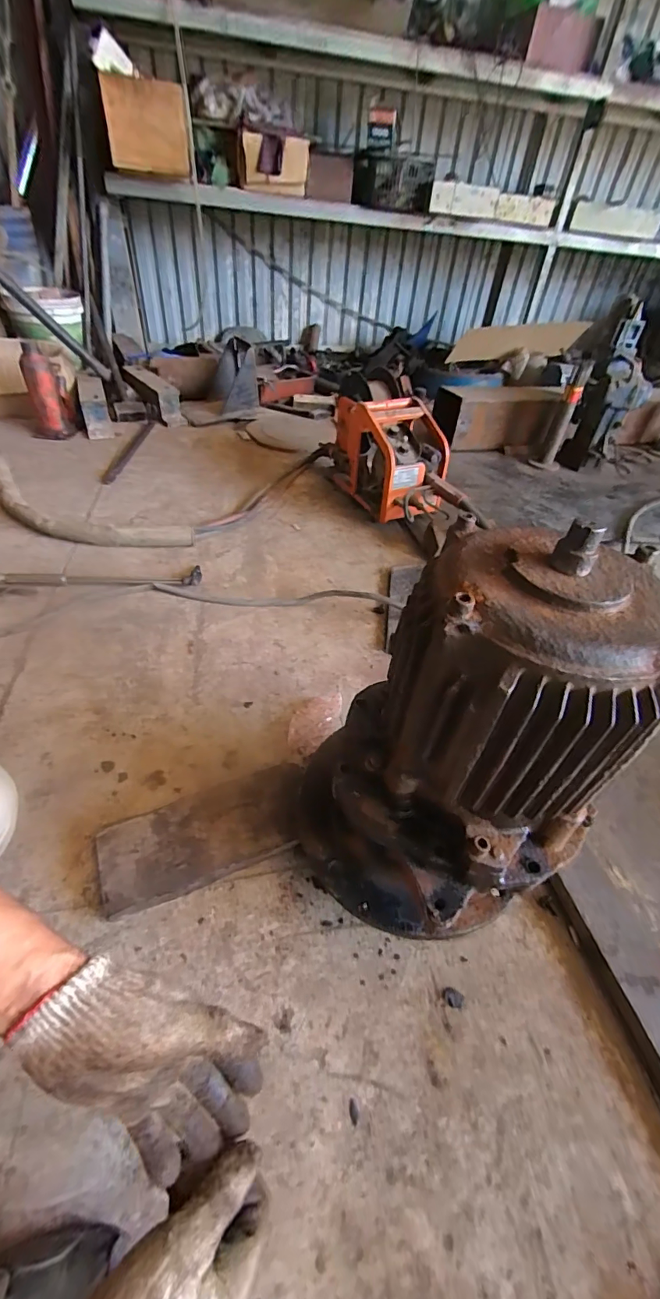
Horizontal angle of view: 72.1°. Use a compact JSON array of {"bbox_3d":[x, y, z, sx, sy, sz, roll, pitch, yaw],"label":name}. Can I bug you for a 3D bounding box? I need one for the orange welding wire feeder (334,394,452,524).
[{"bbox_3d":[0.188,-0.595,1.407,0.242,0.283,0.533,-5,44,-12],"label":"orange welding wire feeder"}]

